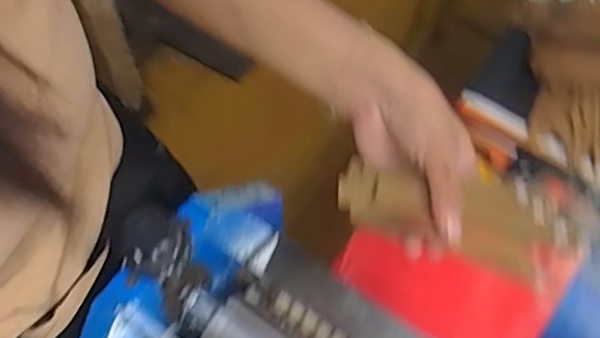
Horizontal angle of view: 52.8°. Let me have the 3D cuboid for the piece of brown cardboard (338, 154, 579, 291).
[{"bbox_3d":[0.098,0.028,0.396,0.146,0.018,0.056,19,95,8],"label":"piece of brown cardboard"}]

